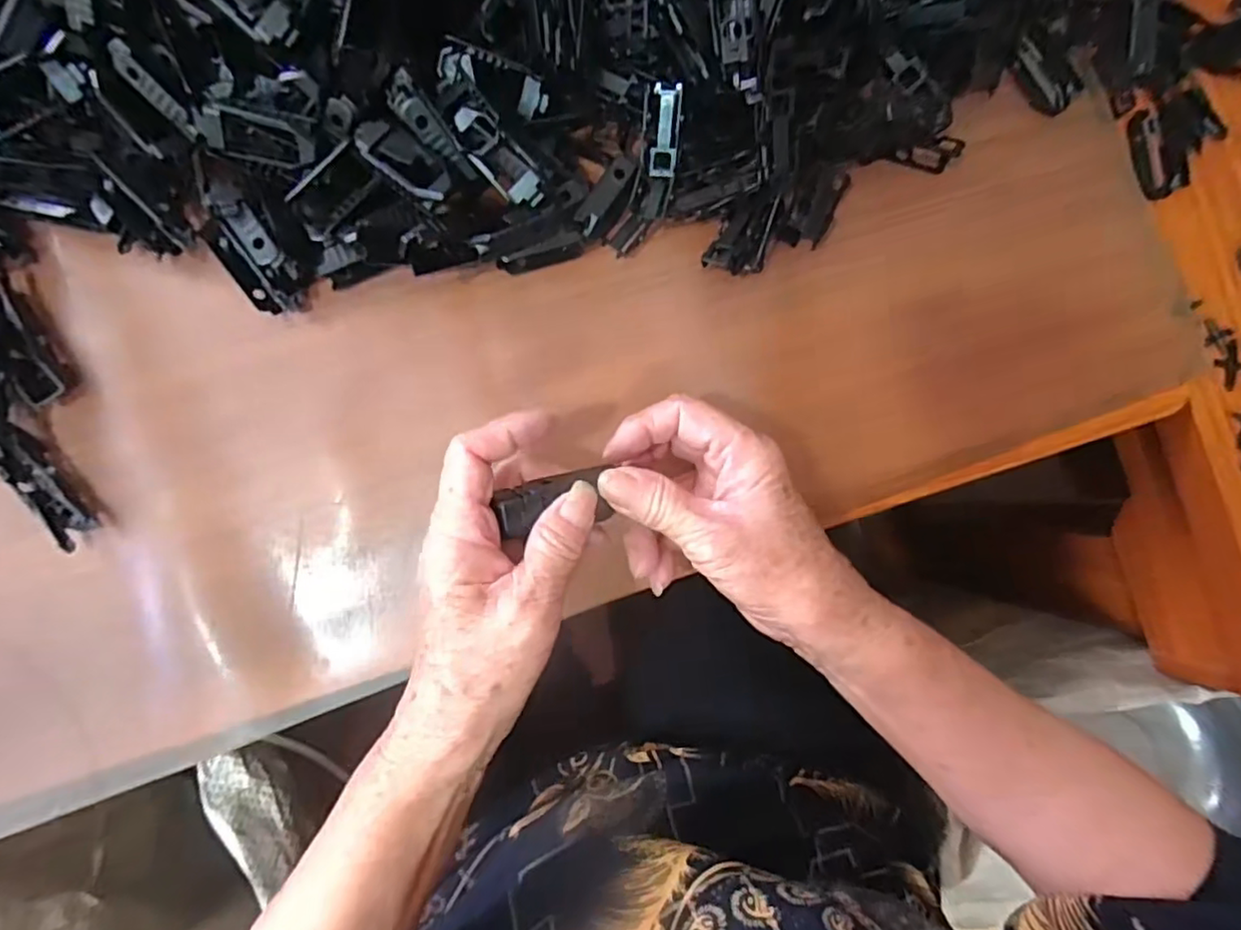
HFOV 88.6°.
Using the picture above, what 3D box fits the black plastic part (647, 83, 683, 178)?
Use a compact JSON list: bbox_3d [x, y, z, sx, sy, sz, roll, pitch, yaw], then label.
[{"bbox_3d":[0.022,-0.168,0.319,0.017,0.006,0.041,1,110,-4],"label":"black plastic part"}]

